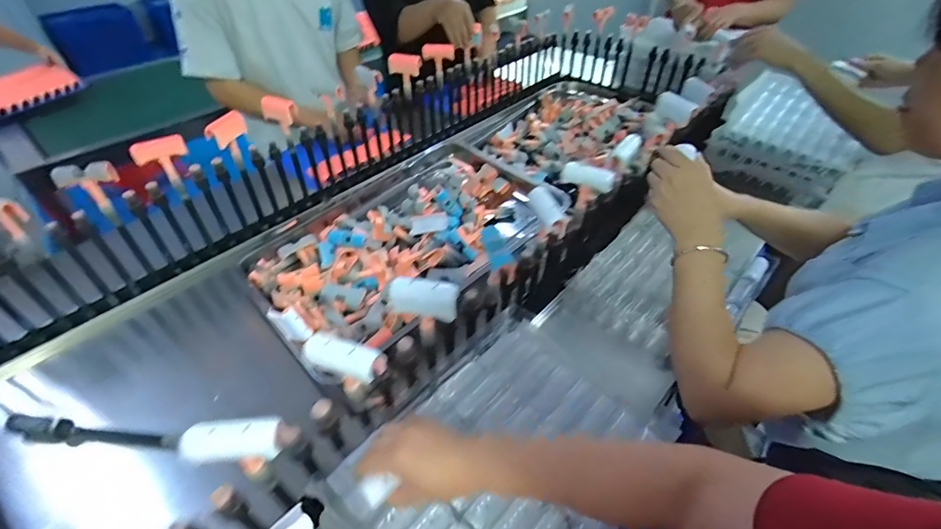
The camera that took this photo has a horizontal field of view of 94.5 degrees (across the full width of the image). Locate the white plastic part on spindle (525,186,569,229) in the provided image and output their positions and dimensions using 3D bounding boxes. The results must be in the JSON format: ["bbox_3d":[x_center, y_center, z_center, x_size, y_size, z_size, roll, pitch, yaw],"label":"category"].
[{"bbox_3d":[0.109,-0.085,0.625,0.030,0.031,0.087,-8,46,-14],"label":"white plastic part on spindle"}]

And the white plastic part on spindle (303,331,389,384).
[{"bbox_3d":[-0.130,0.093,0.441,0.083,0.032,0.031,13,45,8],"label":"white plastic part on spindle"}]

